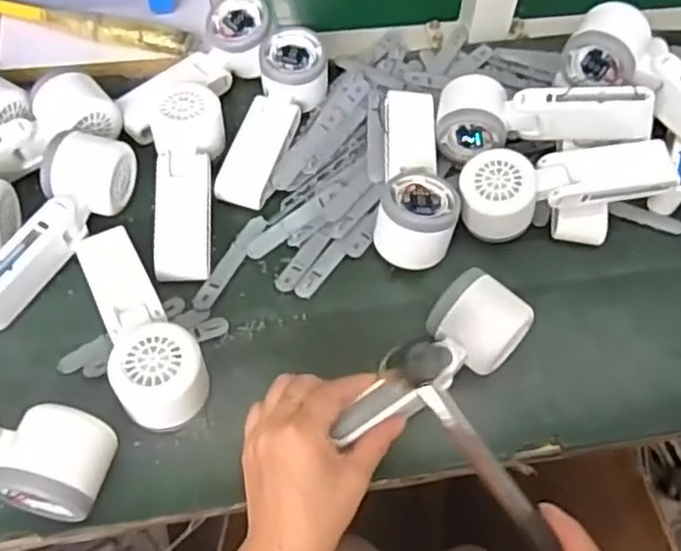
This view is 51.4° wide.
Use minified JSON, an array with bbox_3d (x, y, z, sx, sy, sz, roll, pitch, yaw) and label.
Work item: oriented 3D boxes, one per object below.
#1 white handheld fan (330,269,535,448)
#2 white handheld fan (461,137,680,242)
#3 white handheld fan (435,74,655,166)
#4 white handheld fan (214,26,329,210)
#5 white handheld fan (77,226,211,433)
[{"bbox_3d":[0.061,0.059,0.473,0.158,0.042,0.058,-36,64,-24],"label":"white handheld fan"},{"bbox_3d":[0.175,-0.065,0.561,0.171,0.057,0.058,-7,58,-8],"label":"white handheld fan"},{"bbox_3d":[0.165,-0.132,0.581,0.168,0.051,0.060,2,53,17],"label":"white handheld fan"},{"bbox_3d":[-0.058,-0.131,0.604,0.053,0.039,0.163,19,75,9],"label":"white handheld fan"},{"bbox_3d":[-0.144,0.029,0.487,0.054,0.049,0.169,-24,61,-18],"label":"white handheld fan"}]

